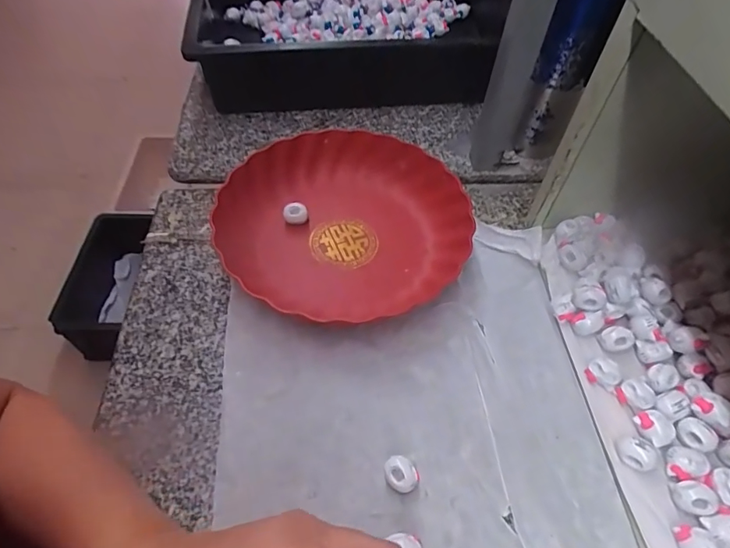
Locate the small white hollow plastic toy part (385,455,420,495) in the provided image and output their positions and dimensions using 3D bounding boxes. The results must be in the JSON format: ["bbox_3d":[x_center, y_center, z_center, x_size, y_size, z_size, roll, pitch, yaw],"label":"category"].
[{"bbox_3d":[0.025,0.147,0.326,0.021,0.019,0.025,-38,63,-26],"label":"small white hollow plastic toy part"}]

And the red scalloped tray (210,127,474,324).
[{"bbox_3d":[-0.022,-0.057,0.457,0.236,0.048,0.214,-3,53,-5],"label":"red scalloped tray"}]

